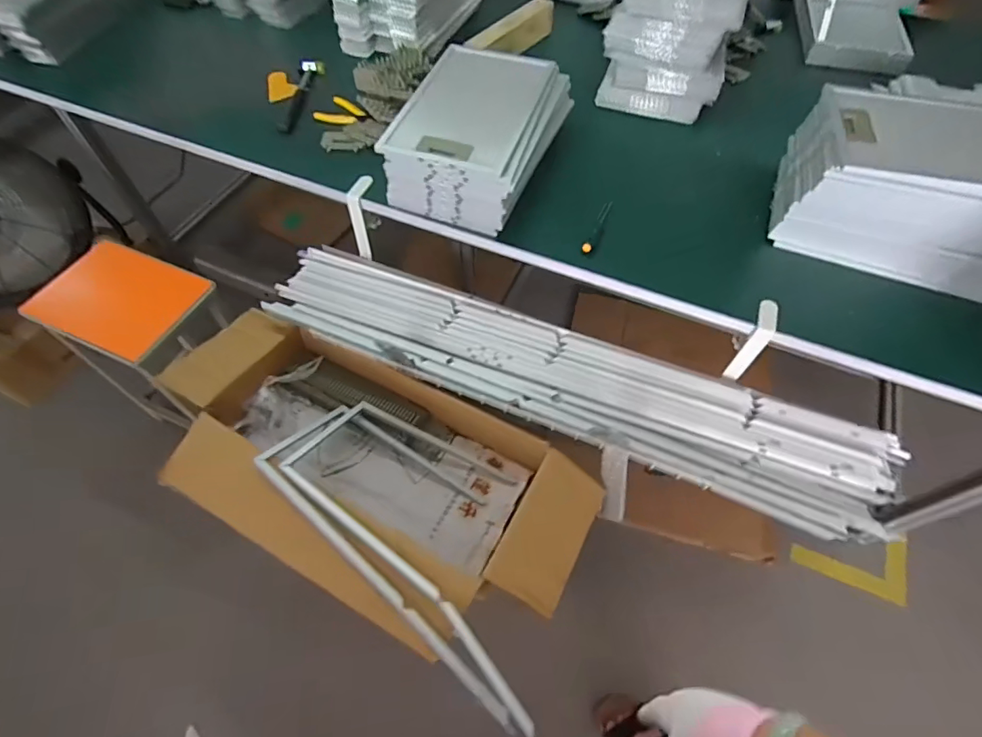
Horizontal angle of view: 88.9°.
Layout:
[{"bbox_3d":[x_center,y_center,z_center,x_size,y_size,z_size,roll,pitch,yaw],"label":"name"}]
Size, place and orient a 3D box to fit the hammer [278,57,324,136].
[{"bbox_3d":[-0.396,-0.574,1.047,0.056,0.033,0.234,4,57,1],"label":"hammer"}]

